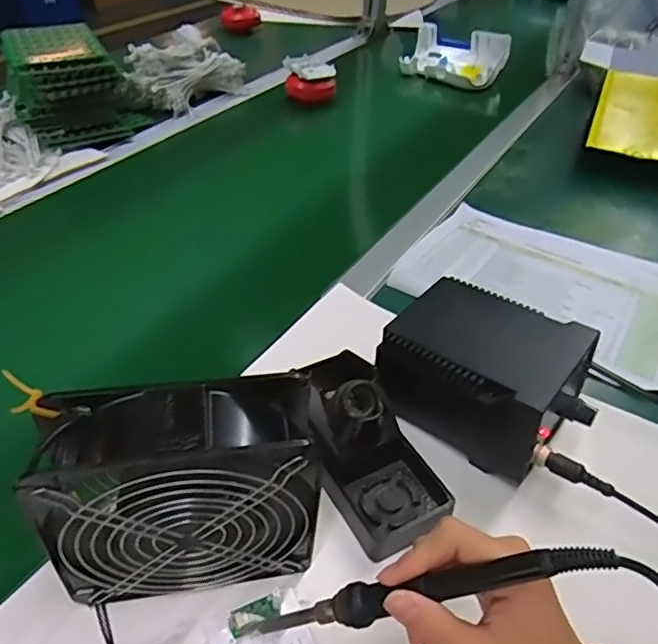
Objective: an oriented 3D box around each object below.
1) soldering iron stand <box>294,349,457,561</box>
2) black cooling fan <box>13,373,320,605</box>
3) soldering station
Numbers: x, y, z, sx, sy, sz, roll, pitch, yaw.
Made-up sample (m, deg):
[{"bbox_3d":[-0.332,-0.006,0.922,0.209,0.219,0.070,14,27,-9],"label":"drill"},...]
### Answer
[{"bbox_3d":[0.029,0.084,0.446,0.088,0.072,0.158,-11,43,-18],"label":"soldering iron stand"},{"bbox_3d":[-0.083,0.099,0.349,0.148,0.141,0.069,-6,42,-12],"label":"black cooling fan"},{"bbox_3d":[0.137,0.041,0.492,0.162,0.086,0.134,30,47,26],"label":"soldering station"}]

